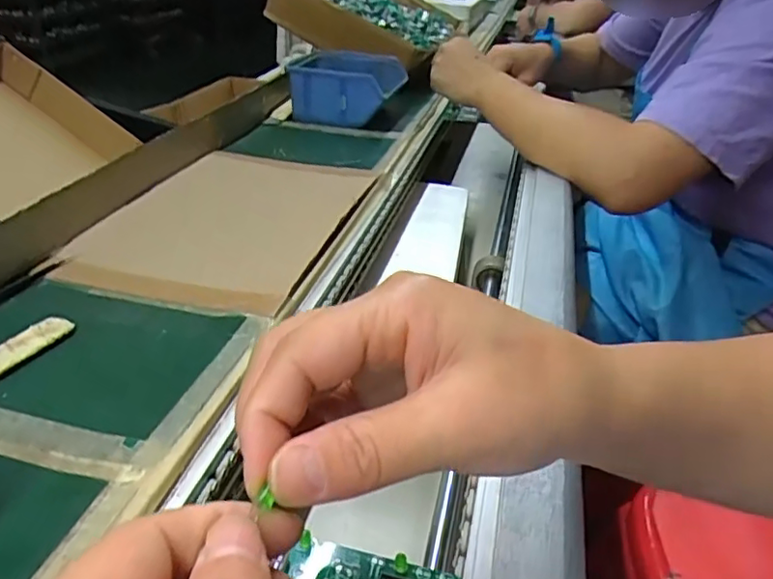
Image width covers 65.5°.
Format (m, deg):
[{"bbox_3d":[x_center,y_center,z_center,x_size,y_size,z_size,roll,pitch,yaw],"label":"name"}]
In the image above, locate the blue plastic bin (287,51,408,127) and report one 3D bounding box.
[{"bbox_3d":[-0.055,-0.278,0.829,0.151,0.068,0.135,7,32,7],"label":"blue plastic bin"}]

